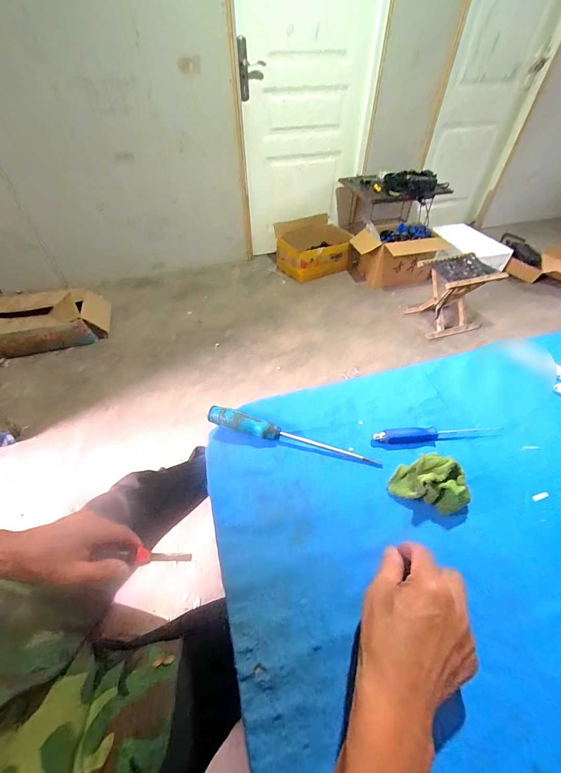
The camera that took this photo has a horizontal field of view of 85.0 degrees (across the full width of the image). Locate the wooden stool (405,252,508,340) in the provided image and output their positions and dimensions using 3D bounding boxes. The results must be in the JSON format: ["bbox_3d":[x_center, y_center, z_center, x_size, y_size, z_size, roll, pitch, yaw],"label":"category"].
[{"bbox_3d":[0.892,-0.476,1.591,0.354,0.295,0.291,-7,48,-6],"label":"wooden stool"}]

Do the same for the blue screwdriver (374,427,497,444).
[{"bbox_3d":[0.229,0.069,0.446,0.189,0.021,0.020,-5,47,-1],"label":"blue screwdriver"}]

